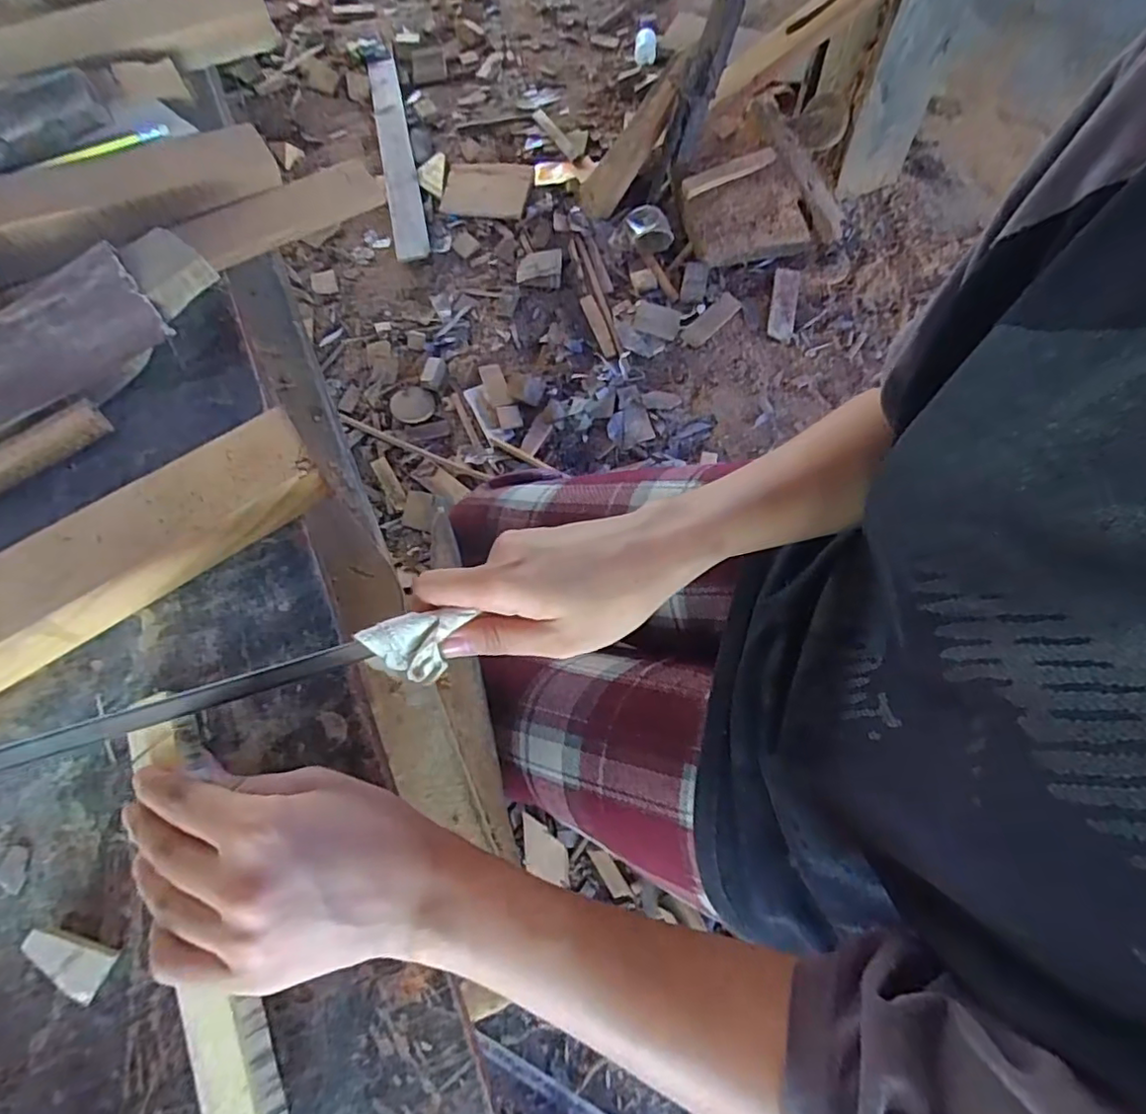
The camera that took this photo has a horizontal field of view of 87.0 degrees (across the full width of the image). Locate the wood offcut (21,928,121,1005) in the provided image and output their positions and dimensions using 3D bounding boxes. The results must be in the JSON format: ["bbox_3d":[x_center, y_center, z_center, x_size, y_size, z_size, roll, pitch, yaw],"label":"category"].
[{"bbox_3d":[-0.218,0.174,0.259,0.036,0.009,0.018,16,70,9],"label":"wood offcut"}]

